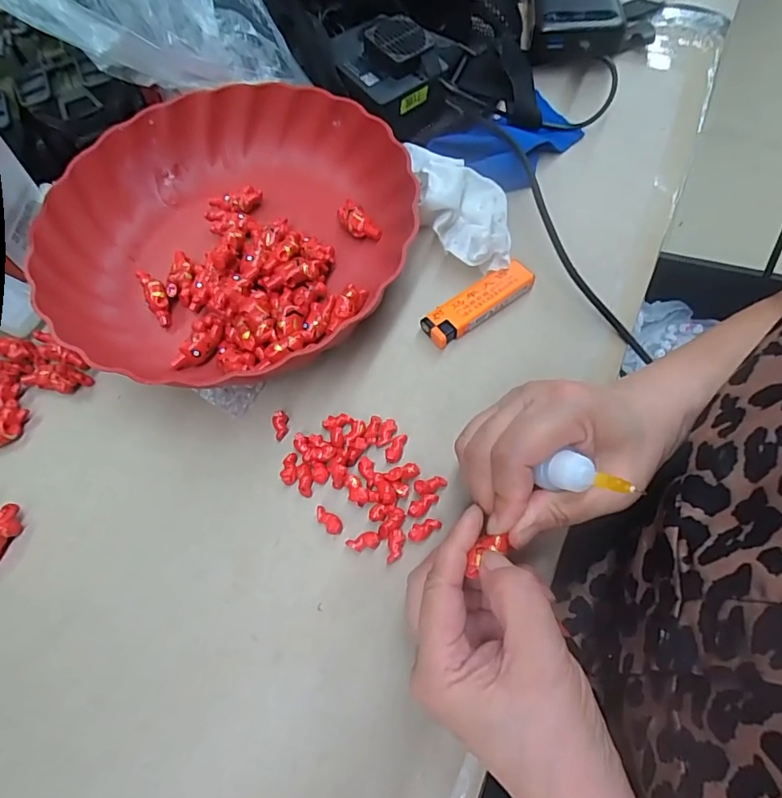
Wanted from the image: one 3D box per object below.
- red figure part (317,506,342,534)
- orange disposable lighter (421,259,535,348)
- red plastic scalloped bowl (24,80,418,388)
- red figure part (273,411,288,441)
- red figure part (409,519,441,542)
[{"bbox_3d":[-0.035,0.068,0.275,0.019,0.006,0.009,40,74,21],"label":"red figure part"},{"bbox_3d":[0.058,-0.062,0.326,0.081,0.015,0.025,-34,66,-11],"label":"orange disposable lighter"},{"bbox_3d":[-0.113,-0.116,0.341,0.240,0.051,0.239,-2,65,4],"label":"red plastic scalloped bowl"},{"bbox_3d":[-0.068,0.016,0.303,0.009,0.005,0.019,-4,65,2],"label":"red figure part"},{"bbox_3d":[0.018,0.071,0.268,0.019,0.005,0.008,-27,65,-8],"label":"red figure part"}]

